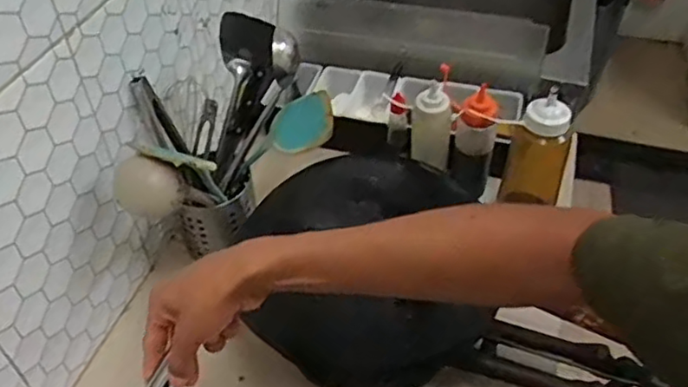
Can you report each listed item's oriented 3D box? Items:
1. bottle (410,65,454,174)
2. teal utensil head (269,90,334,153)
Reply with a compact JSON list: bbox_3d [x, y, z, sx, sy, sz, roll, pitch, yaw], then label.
[{"bbox_3d":[0.142,-0.118,1.010,0.064,0.226,0.063,5,45,6],"label":"bottle"},{"bbox_3d":[-0.058,-0.092,0.869,0.092,0.021,0.082,-25,67,13],"label":"teal utensil head"}]

